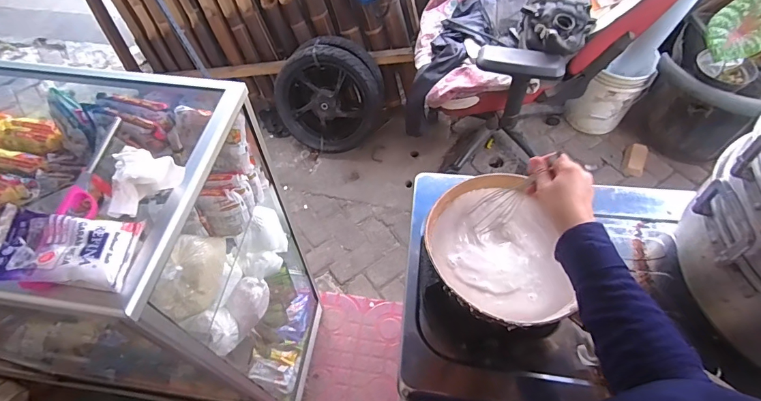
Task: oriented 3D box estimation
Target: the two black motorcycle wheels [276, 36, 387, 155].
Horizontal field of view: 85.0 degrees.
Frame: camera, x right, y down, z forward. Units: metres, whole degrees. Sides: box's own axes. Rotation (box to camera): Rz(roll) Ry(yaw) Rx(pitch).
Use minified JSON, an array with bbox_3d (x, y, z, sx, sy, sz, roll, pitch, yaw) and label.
[{"bbox_3d":[-0.221,-0.466,1.864,0.471,0.485,0.141,-10,33,7],"label":"two black motorcycle wheels"}]

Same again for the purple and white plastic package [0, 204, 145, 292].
[{"bbox_3d":[-0.352,0.054,0.464,0.133,0.044,0.083,-2,56,0],"label":"purple and white plastic package"}]

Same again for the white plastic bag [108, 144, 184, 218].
[{"bbox_3d":[-0.309,-0.041,0.540,0.094,0.044,0.103,-24,59,-14],"label":"white plastic bag"}]

